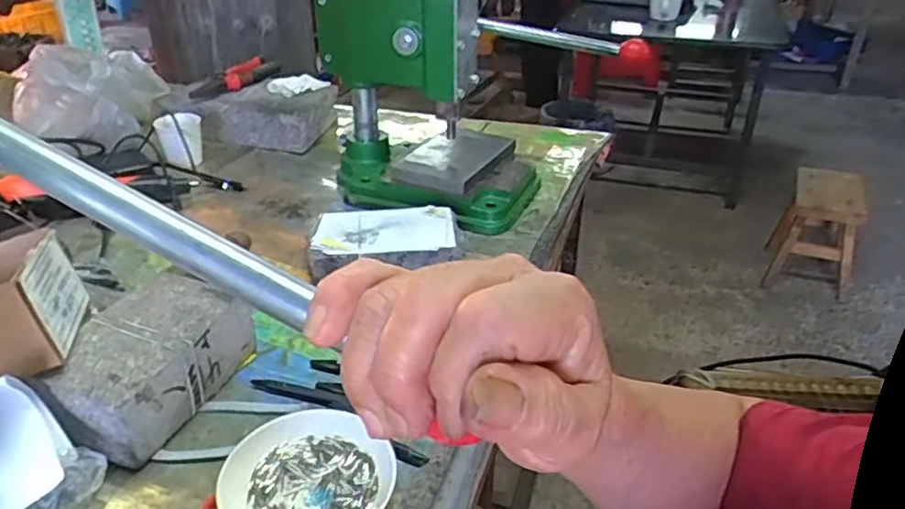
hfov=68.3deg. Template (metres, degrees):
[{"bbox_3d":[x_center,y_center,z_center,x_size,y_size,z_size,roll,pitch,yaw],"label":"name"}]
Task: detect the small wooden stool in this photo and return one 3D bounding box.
[{"bbox_3d":[0.812,-0.061,1.477,0.162,0.234,0.188,15,35,23],"label":"small wooden stool"}]

